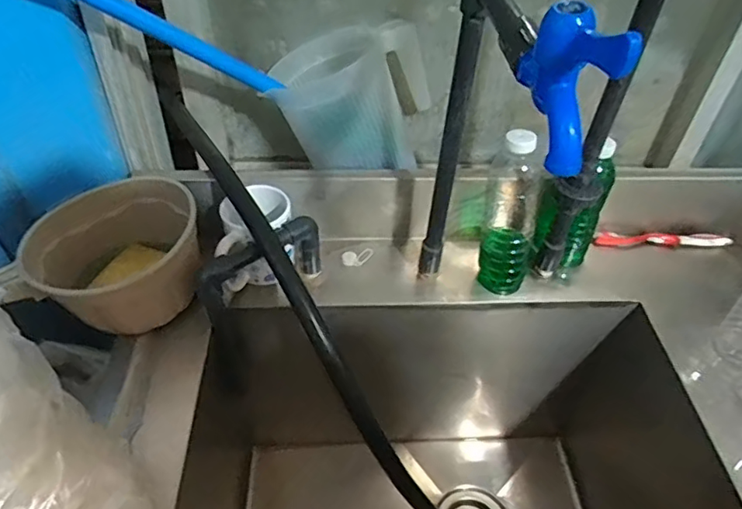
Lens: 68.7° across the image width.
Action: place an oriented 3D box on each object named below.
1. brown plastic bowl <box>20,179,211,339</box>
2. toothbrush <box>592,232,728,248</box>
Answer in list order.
[{"bbox_3d":[-0.284,0.004,0.611,0.171,0.101,0.159,2,44,-2],"label":"brown plastic bowl"},{"bbox_3d":[0.397,-0.019,0.738,0.183,0.016,0.021,3,44,0],"label":"toothbrush"}]

